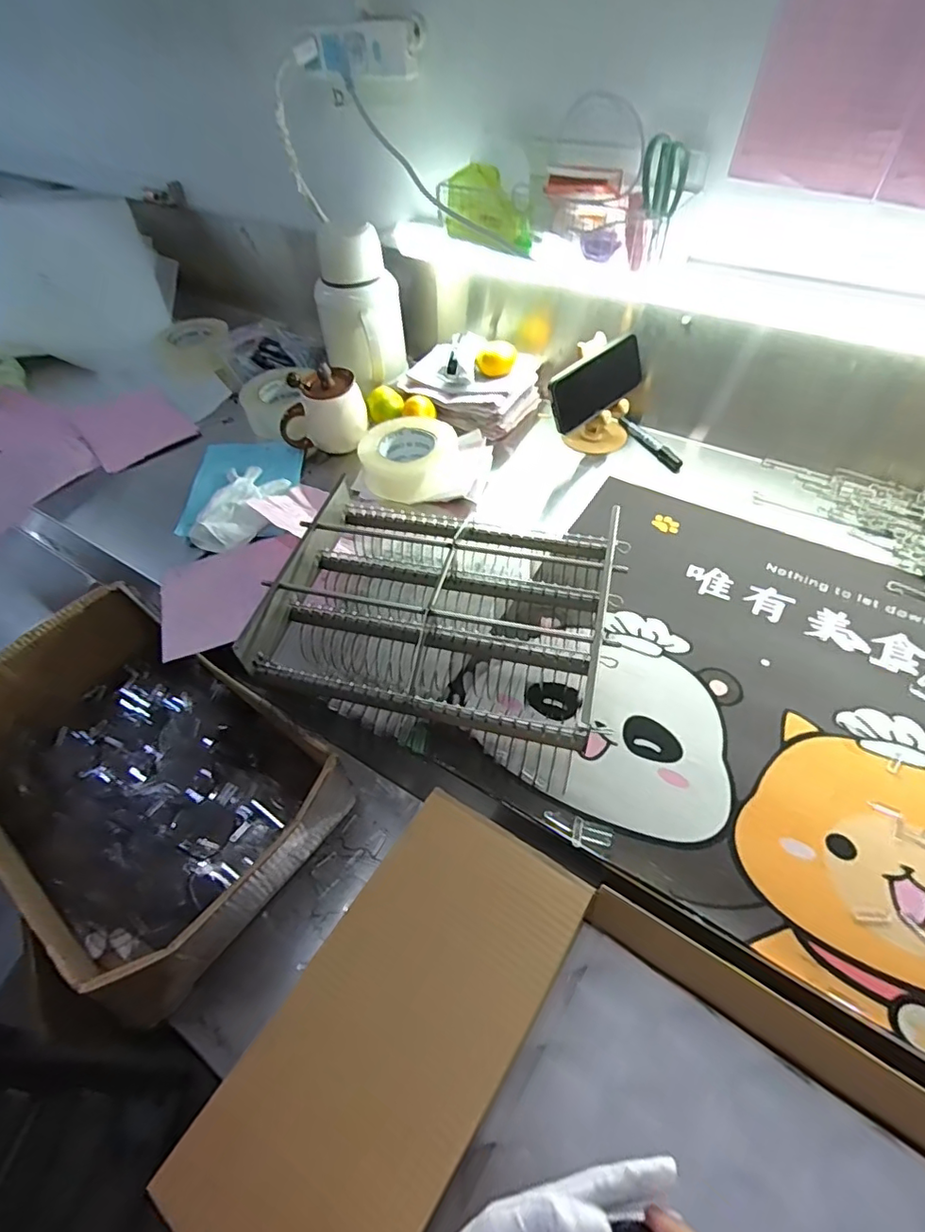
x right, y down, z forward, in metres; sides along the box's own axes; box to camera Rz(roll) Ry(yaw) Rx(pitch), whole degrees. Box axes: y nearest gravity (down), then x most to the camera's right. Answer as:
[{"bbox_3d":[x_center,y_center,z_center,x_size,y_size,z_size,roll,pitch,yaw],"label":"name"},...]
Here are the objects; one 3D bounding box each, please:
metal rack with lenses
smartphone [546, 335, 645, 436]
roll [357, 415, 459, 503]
[{"bbox_3d":[-0.019,0.003,0.562,0.311,0.117,0.244,11,52,14],"label":"metal rack with lenses"},{"bbox_3d":[0.184,-0.316,0.766,0.164,0.074,0.009,-36,40,-16],"label":"smartphone"},{"bbox_3d":[-0.074,-0.218,0.777,0.117,0.069,0.112,-2,50,3],"label":"roll"}]

